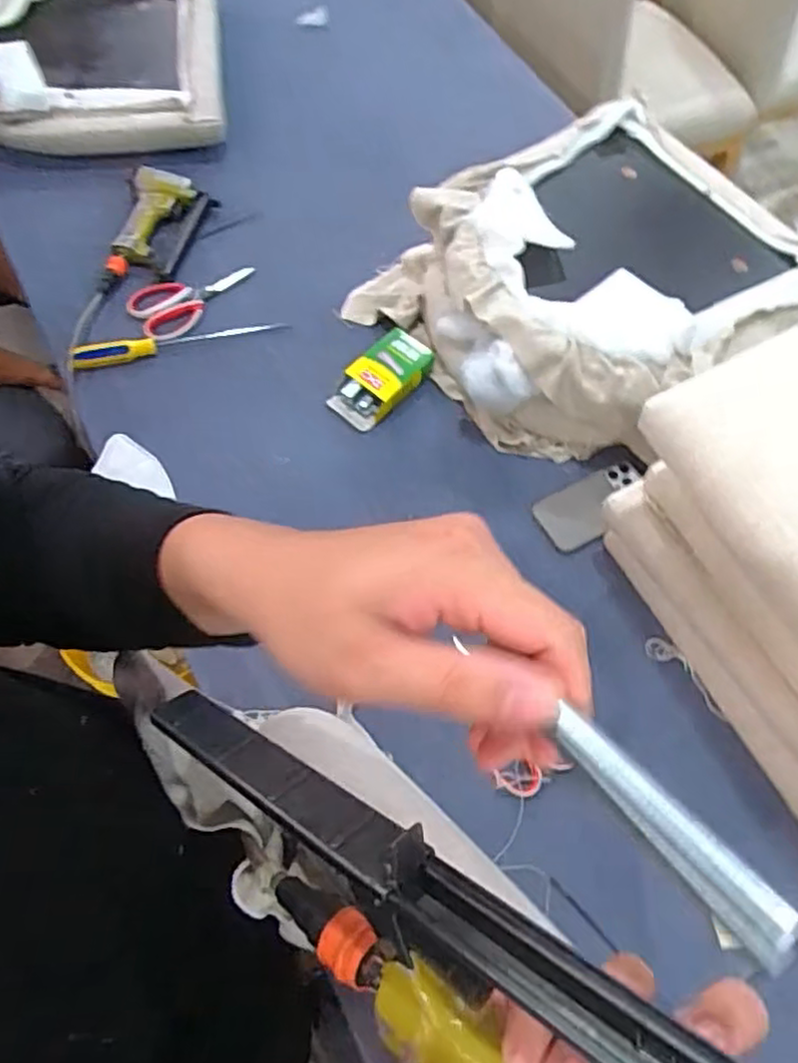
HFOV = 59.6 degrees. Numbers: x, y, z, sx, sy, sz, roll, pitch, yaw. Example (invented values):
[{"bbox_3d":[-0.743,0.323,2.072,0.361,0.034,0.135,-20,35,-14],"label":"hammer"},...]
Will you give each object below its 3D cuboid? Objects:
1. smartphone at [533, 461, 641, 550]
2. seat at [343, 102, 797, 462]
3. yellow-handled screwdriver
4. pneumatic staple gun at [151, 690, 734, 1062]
[{"bbox_3d":[0.259,-0.036,0.925,0.151,0.015,0.080,-29,68,-8],"label":"smartphone"},{"bbox_3d":[0.265,-0.364,1.003,0.522,0.162,0.452,-33,71,-16],"label":"seat"},{"bbox_3d":[-0.316,-0.280,1.012,0.302,0.039,0.026,-16,67,-10],"label":"yellow-handled screwdriver"},{"bbox_3d":[0.010,0.162,0.260,0.317,0.092,0.074,25,64,37],"label":"pneumatic staple gun"}]

